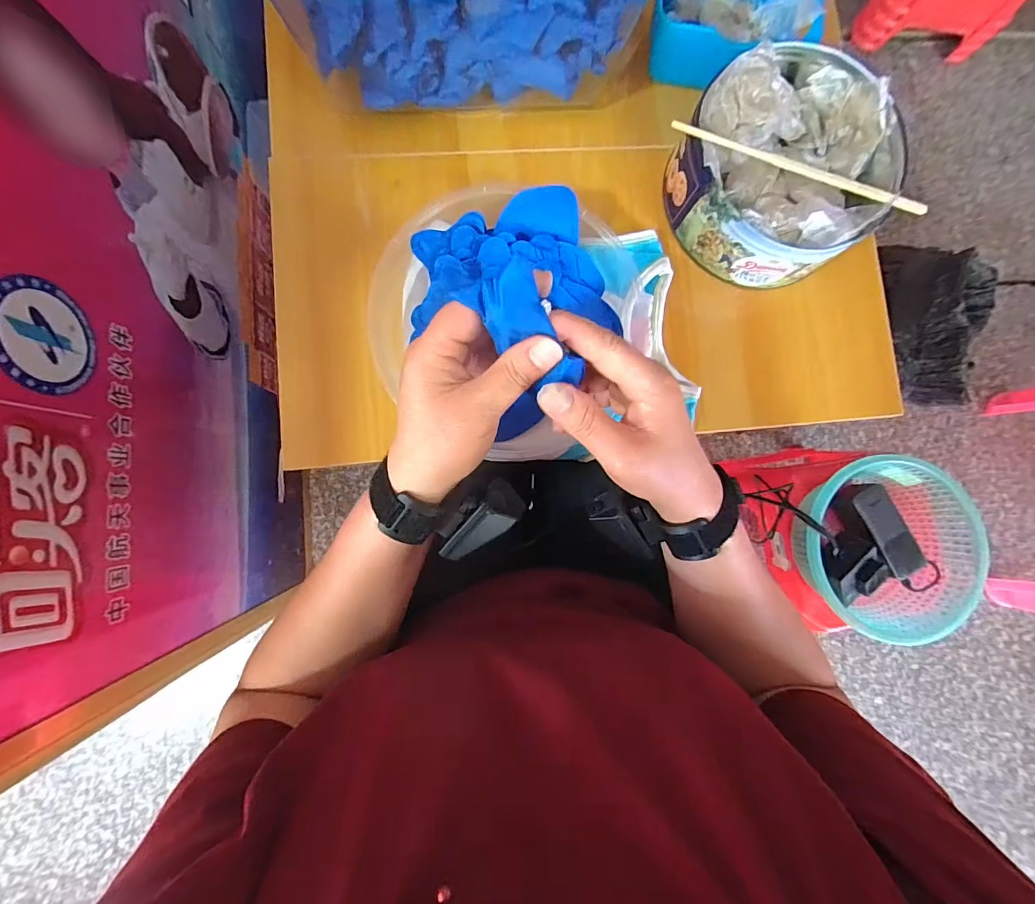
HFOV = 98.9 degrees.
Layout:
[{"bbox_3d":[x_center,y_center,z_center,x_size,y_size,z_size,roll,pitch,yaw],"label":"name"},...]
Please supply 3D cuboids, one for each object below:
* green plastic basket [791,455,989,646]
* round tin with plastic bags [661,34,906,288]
[{"bbox_3d":[0.506,0.130,0.624,0.235,0.082,0.230,3,85,-4],"label":"green plastic basket"},{"bbox_3d":[0.247,-0.268,0.415,0.186,0.080,0.202,26,84,-2],"label":"round tin with plastic bags"}]

